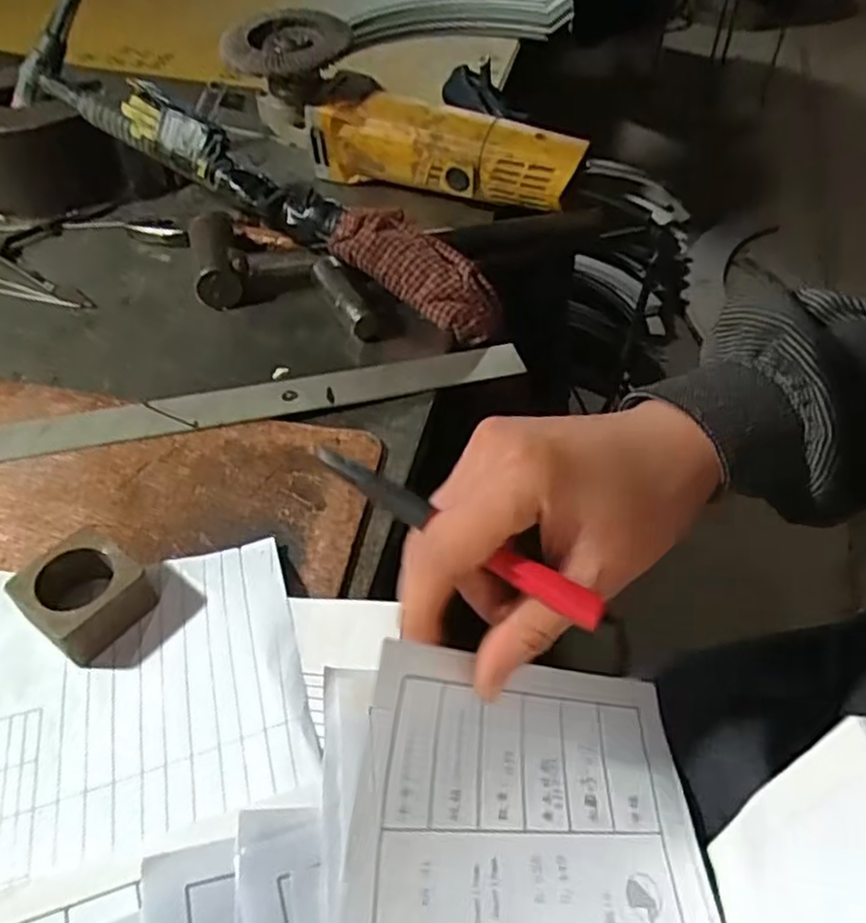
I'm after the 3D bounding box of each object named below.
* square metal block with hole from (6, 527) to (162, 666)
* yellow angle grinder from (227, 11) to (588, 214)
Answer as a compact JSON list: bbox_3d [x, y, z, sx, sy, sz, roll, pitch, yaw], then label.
[{"bbox_3d":[-0.144,0.055,0.296,0.044,0.027,0.041,29,53,24],"label":"square metal block with hole"},{"bbox_3d":[-0.021,-0.258,0.540,0.272,0.099,0.079,15,49,11],"label":"yellow angle grinder"}]

